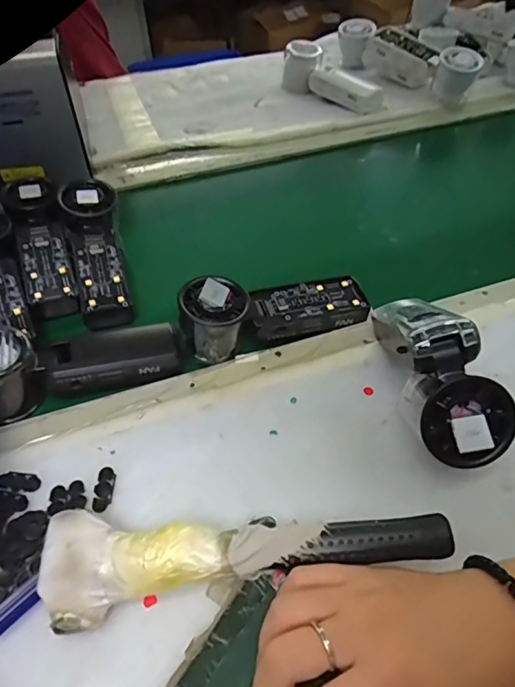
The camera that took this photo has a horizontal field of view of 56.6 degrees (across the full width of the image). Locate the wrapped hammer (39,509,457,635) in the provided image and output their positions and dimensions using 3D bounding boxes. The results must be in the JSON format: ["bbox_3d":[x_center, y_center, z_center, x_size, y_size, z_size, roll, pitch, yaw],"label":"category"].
[{"bbox_3d":[-0.009,0.115,0.275,0.218,0.039,0.055,-8,48,-5],"label":"wrapped hammer"}]

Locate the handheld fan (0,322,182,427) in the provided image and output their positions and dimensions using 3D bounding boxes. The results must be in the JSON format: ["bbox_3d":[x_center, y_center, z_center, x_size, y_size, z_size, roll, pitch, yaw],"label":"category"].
[{"bbox_3d":[-0.141,0.013,0.368,0.156,0.049,0.060,-8,48,-5],"label":"handheld fan"}]

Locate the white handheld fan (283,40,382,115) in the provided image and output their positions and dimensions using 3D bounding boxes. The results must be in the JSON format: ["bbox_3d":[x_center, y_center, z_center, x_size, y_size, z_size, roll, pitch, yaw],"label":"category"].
[{"bbox_3d":[0.104,-0.382,0.687,0.056,0.052,0.166,-36,56,-26],"label":"white handheld fan"}]

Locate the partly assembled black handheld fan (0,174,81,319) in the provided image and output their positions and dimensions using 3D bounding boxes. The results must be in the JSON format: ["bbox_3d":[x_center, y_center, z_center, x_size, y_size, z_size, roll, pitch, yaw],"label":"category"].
[{"bbox_3d":[-0.209,-0.096,0.466,0.050,0.034,0.175,-18,66,-13],"label":"partly assembled black handheld fan"}]

